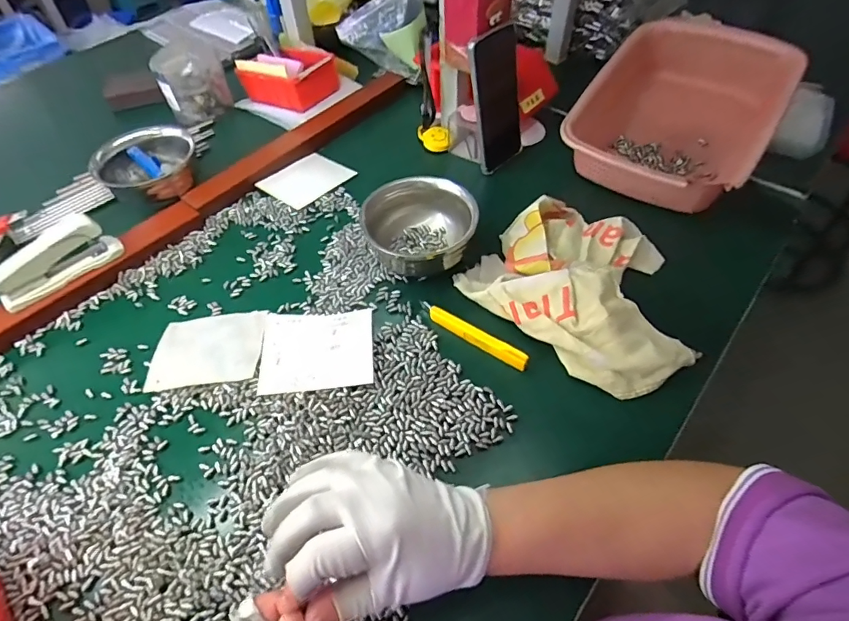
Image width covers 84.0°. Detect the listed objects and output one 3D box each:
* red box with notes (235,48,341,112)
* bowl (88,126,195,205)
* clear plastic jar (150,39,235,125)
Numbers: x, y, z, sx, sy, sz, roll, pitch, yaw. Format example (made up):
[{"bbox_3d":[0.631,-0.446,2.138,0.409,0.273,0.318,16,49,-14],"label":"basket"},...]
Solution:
[{"bbox_3d":[-0.220,-0.378,0.758,0.145,0.055,0.100,23,57,19],"label":"red box with notes"},{"bbox_3d":[-0.361,-0.191,0.617,0.118,0.067,0.111,-1,52,2],"label":"bowl"},{"bbox_3d":[-0.367,-0.365,0.749,0.097,0.096,0.078,-20,54,-12],"label":"clear plastic jar"}]

